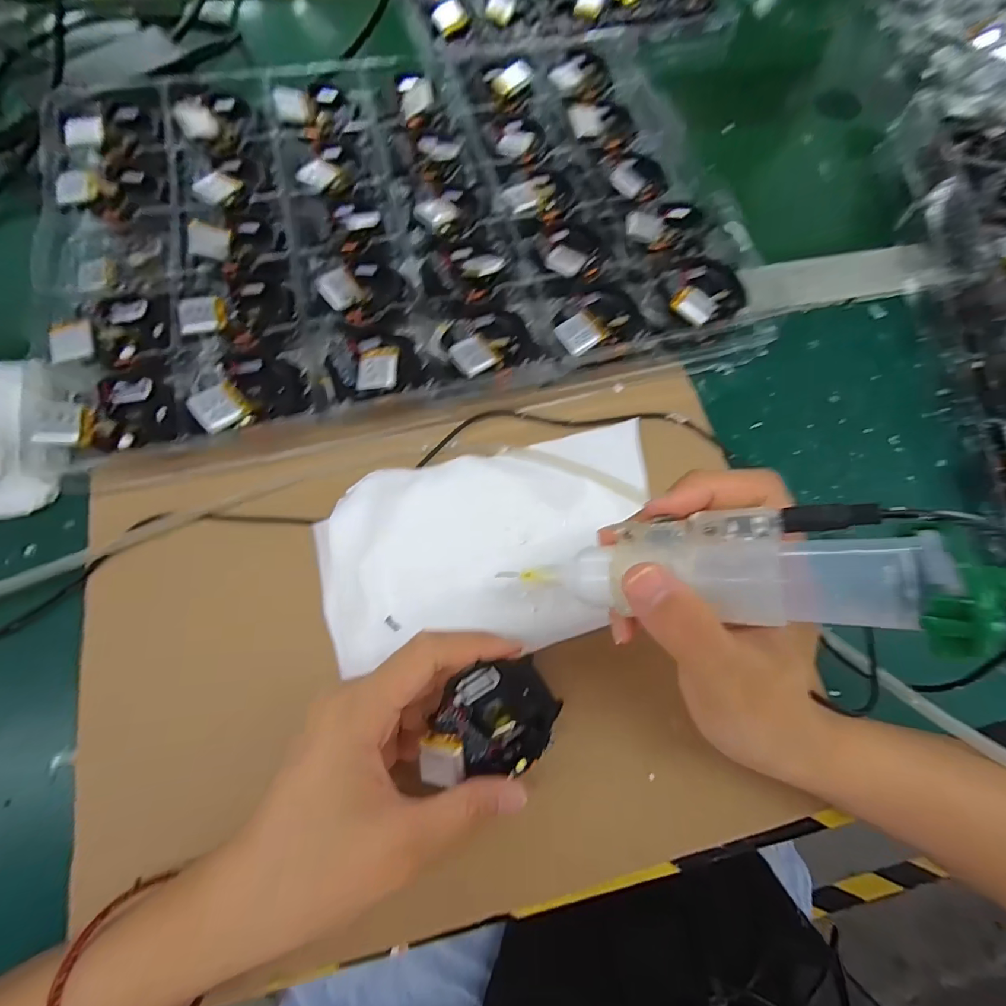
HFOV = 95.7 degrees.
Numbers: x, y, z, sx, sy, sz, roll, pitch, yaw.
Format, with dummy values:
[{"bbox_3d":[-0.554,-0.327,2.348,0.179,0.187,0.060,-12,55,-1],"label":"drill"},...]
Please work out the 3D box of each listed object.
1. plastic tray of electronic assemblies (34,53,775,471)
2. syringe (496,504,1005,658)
[{"bbox_3d":[-0.072,-0.194,0.317,0.441,0.042,0.306,-11,71,-6],"label":"plastic tray of electronic assemblies"},{"bbox_3d":[0.072,0.021,0.152,0.149,0.021,0.037,-2,65,37],"label":"syringe"}]

